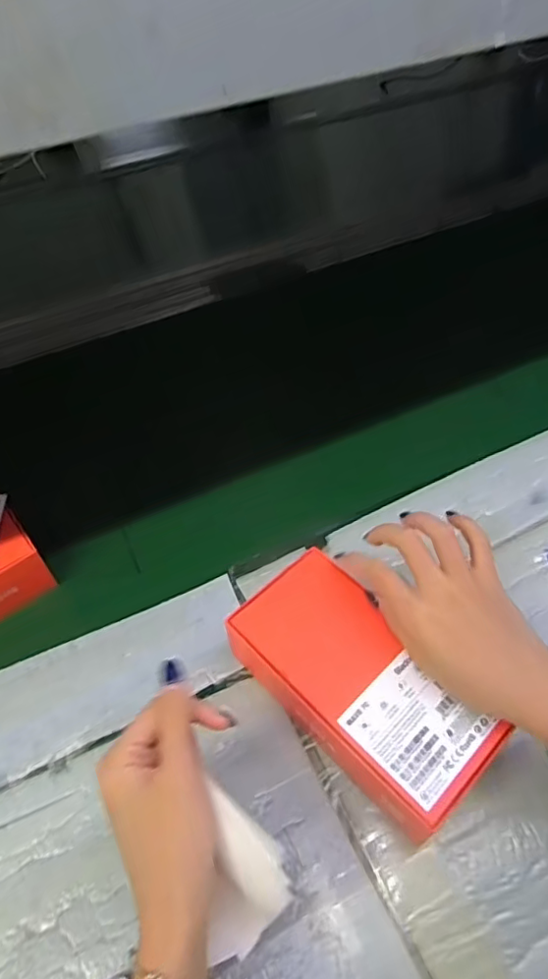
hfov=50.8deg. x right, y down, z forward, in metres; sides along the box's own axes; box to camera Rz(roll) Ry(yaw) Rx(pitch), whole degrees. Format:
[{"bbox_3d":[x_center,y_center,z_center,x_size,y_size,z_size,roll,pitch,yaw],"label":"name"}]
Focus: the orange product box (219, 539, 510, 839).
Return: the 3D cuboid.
[{"bbox_3d":[0.058,0.139,0.400,0.100,0.071,0.177,-32,52,-21],"label":"orange product box"}]

